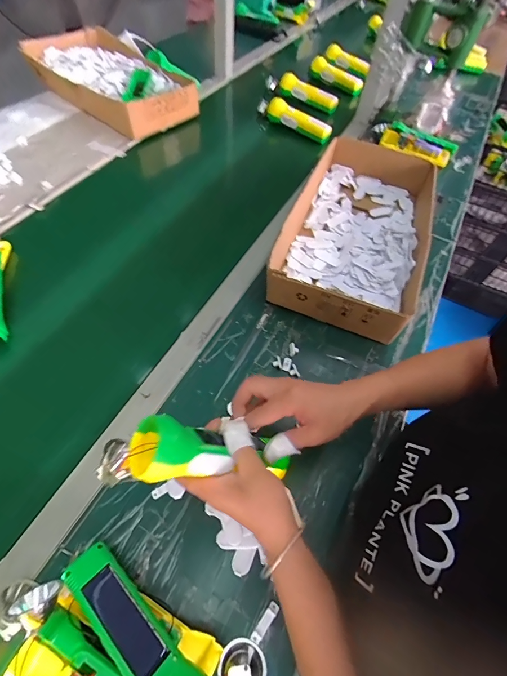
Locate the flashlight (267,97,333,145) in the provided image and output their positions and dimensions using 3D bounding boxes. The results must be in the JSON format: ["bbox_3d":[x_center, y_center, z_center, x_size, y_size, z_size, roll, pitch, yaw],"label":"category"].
[{"bbox_3d":[0.118,-0.570,0.856,0.210,0.048,0.044,39,63,19],"label":"flashlight"}]

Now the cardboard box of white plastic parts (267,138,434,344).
[{"bbox_3d":[0.189,-0.204,0.601,0.216,0.093,0.433,18,60,7],"label":"cardboard box of white plastic parts"}]

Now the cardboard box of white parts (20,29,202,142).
[{"bbox_3d":[-0.354,-0.645,0.825,0.421,0.074,0.225,34,62,16],"label":"cardboard box of white parts"}]

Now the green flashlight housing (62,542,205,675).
[{"bbox_3d":[-0.109,0.266,0.294,0.164,0.026,0.048,35,44,20],"label":"green flashlight housing"}]

